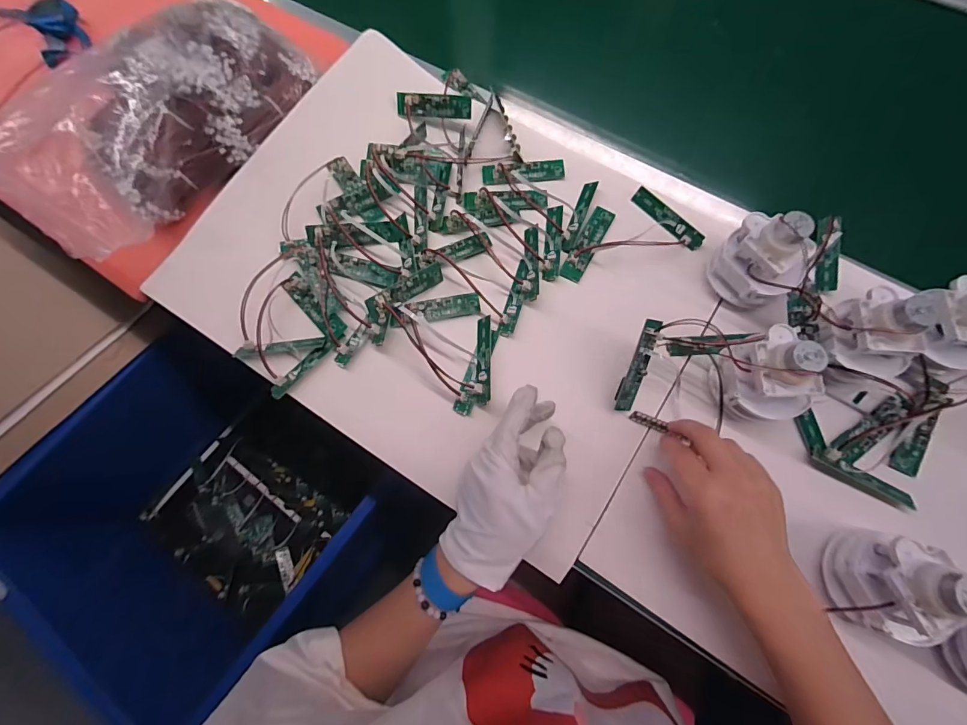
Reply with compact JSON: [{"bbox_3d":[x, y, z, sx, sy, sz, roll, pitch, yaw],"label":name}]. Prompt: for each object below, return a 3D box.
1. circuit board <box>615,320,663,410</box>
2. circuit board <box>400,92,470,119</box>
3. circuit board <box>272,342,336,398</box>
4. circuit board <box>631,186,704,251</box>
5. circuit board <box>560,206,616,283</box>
[{"bbox_3d":[0.131,0.004,0.358,0.019,0.011,0.082,18,108,8],"label":"circuit board"},{"bbox_3d":[-0.054,-0.273,0.448,0.083,0.010,0.024,13,117,10],"label":"circuit board"},{"bbox_3d":[-0.167,0.005,0.387,0.012,0.004,0.070,40,78,13],"label":"circuit board"},{"bbox_3d":[0.185,-0.145,0.423,0.083,0.004,0.017,48,115,15],"label":"circuit board"},{"bbox_3d":[0.104,-0.120,0.415,0.021,0.011,0.085,27,75,10],"label":"circuit board"}]

